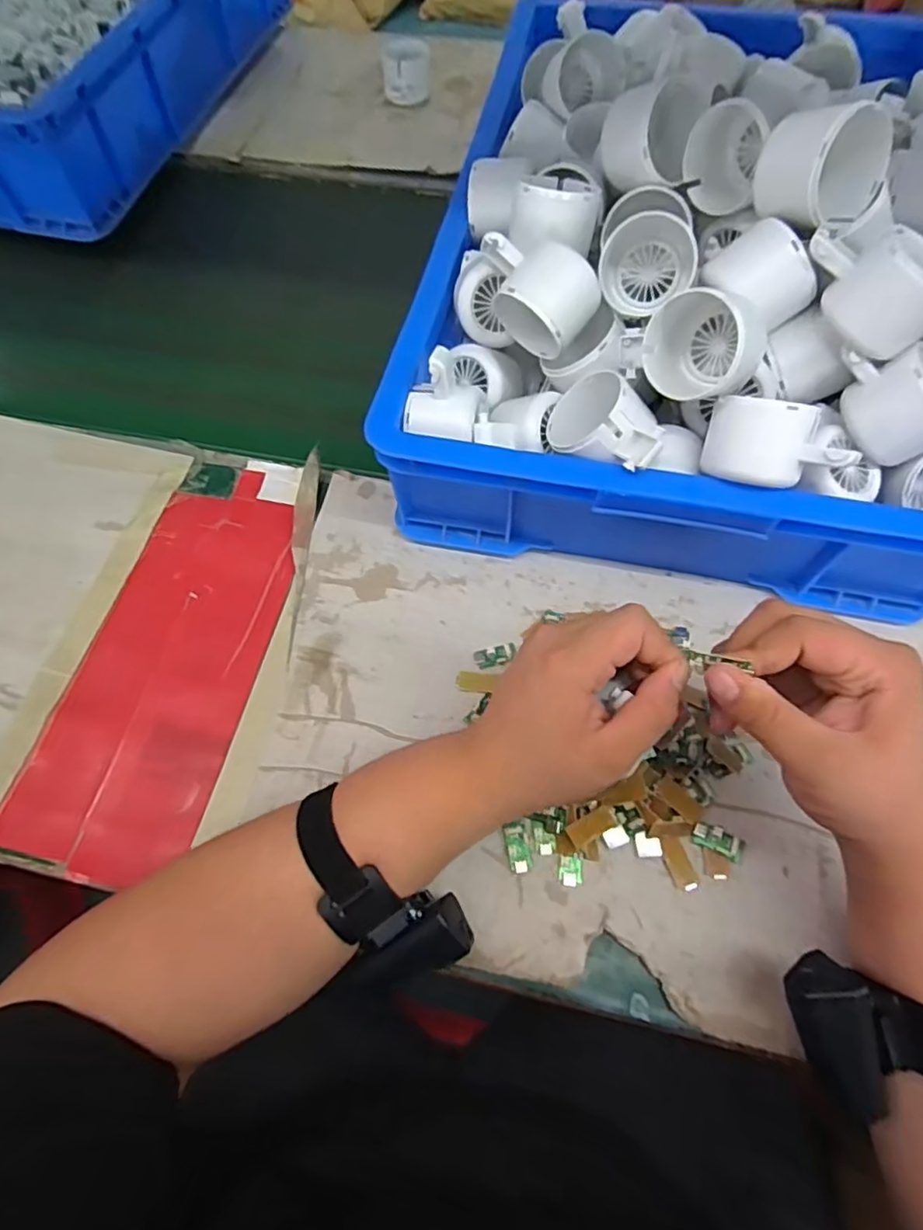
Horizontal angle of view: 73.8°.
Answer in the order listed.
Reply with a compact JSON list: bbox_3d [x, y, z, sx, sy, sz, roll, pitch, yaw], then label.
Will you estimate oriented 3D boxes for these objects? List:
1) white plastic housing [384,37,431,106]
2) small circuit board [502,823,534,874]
[{"bbox_3d":[-0.069,-0.674,0.762,0.059,0.039,0.071,-1,66,1],"label":"white plastic housing"},{"bbox_3d":[0.037,0.150,0.395,0.015,0.004,0.029,-10,67,-3],"label":"small circuit board"}]

